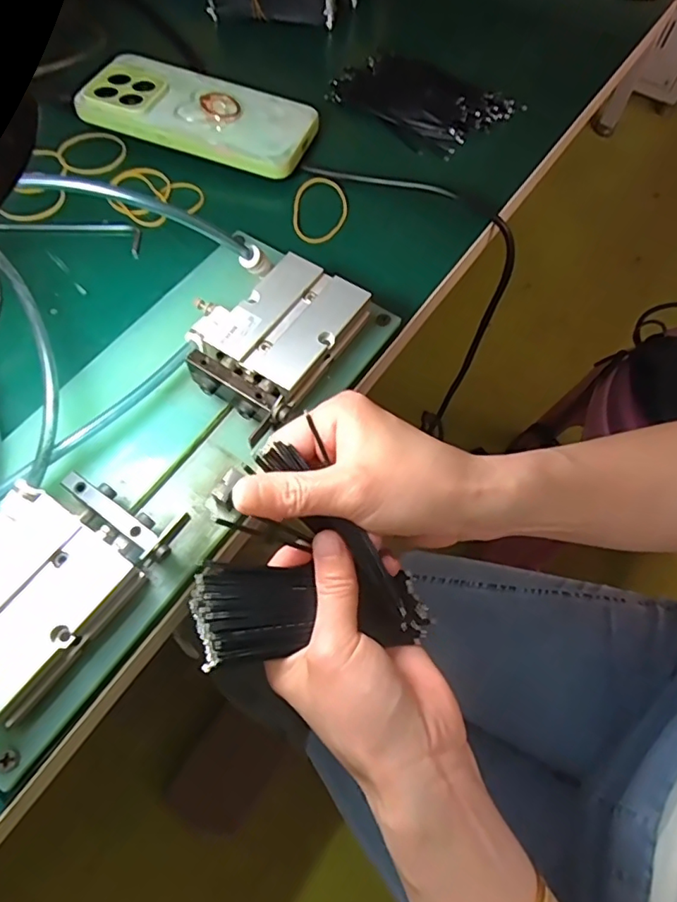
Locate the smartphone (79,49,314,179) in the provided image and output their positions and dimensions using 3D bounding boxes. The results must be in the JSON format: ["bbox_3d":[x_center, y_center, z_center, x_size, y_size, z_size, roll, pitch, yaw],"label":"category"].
[{"bbox_3d":[-0.094,-0.234,0.377,0.151,0.011,0.074,19,63,3],"label":"smartphone"}]

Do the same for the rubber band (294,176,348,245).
[{"bbox_3d":[-0.012,-0.158,0.361,0.035,0.006,0.054,1,69,-3],"label":"rubber band"}]

